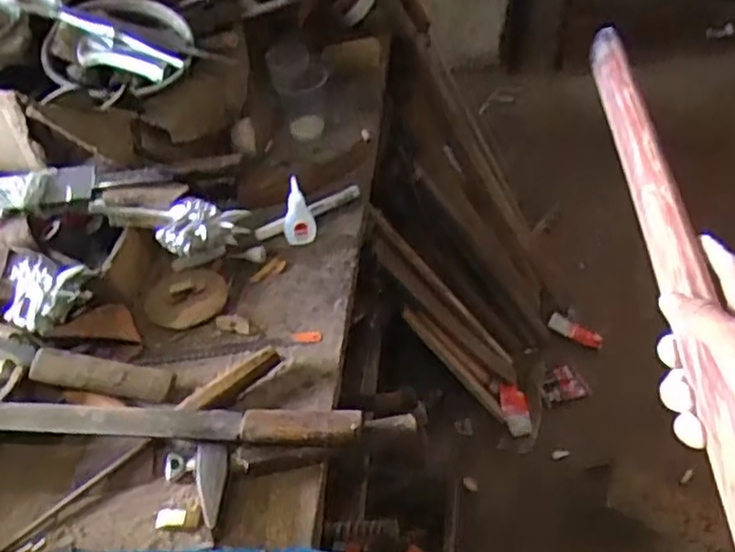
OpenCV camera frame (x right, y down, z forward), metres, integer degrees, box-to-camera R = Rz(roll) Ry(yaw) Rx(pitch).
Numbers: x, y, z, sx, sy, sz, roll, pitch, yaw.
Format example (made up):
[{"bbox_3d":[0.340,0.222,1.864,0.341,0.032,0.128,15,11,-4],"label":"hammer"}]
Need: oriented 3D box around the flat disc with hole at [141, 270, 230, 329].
[{"bbox_3d":[-0.196,0.022,0.732,0.087,0.015,0.074,-4,44,1],"label":"flat disc with hole"}]

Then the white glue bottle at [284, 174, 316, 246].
[{"bbox_3d":[-0.080,-0.075,0.775,0.035,0.085,0.021,-13,45,-8],"label":"white glue bottle"}]

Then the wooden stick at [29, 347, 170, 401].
[{"bbox_3d":[-0.248,0.091,0.635,0.125,0.020,0.028,12,44,-7],"label":"wooden stick"}]

